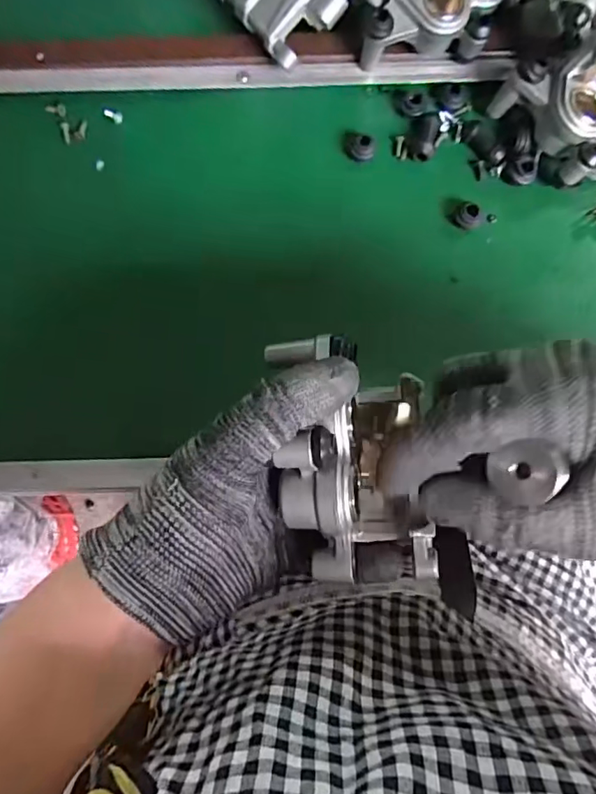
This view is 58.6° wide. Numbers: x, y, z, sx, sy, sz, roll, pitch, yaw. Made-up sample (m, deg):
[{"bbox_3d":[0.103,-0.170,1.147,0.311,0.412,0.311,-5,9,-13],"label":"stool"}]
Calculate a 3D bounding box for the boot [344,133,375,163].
[{"bbox_3d":[0.041,-0.168,0.357,0.020,0.013,0.019,0,83,-2],"label":"boot"}]

